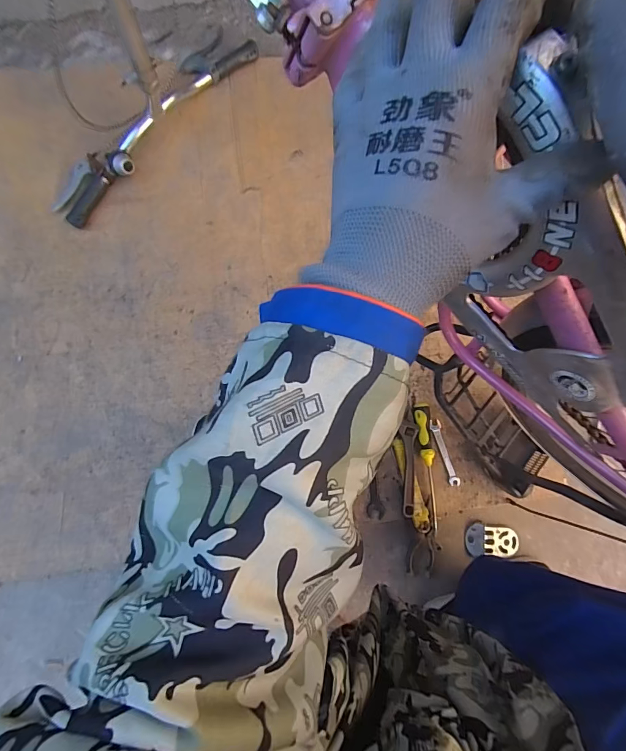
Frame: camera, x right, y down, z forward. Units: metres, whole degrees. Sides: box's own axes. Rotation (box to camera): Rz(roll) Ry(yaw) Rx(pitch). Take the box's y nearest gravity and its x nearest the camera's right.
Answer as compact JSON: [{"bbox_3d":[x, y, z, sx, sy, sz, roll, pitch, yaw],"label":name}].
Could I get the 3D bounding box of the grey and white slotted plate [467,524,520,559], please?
[{"bbox_3d":[0.355,0.325,0.760,0.104,0.023,0.057,6,89,-4],"label":"grey and white slotted plate"}]

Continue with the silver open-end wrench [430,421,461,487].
[{"bbox_3d":[0.260,0.151,0.763,0.022,0.004,0.132,-17,91,-4],"label":"silver open-end wrench"}]

